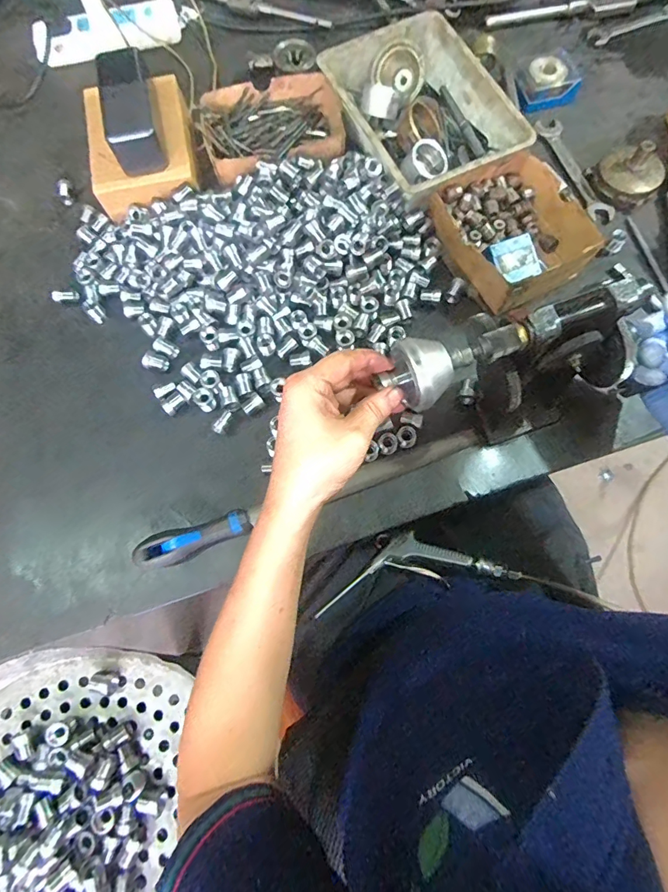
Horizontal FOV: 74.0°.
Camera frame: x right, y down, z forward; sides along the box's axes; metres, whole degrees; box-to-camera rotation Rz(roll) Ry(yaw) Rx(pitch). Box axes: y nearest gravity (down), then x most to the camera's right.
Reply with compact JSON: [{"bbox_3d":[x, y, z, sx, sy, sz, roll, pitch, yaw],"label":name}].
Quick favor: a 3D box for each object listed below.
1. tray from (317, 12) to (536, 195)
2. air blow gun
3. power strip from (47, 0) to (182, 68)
[{"bbox_3d":[0.107,-0.415,0.551,0.169,0.052,0.239,-26,74,-6],"label":"tray"},{"bbox_3d":[0.106,0.152,0.563,0.223,0.026,0.090,-12,43,1],"label":"air blow gun"},{"bbox_3d":[-0.325,-0.598,0.643,0.203,0.033,0.065,-18,73,-4],"label":"power strip"}]

